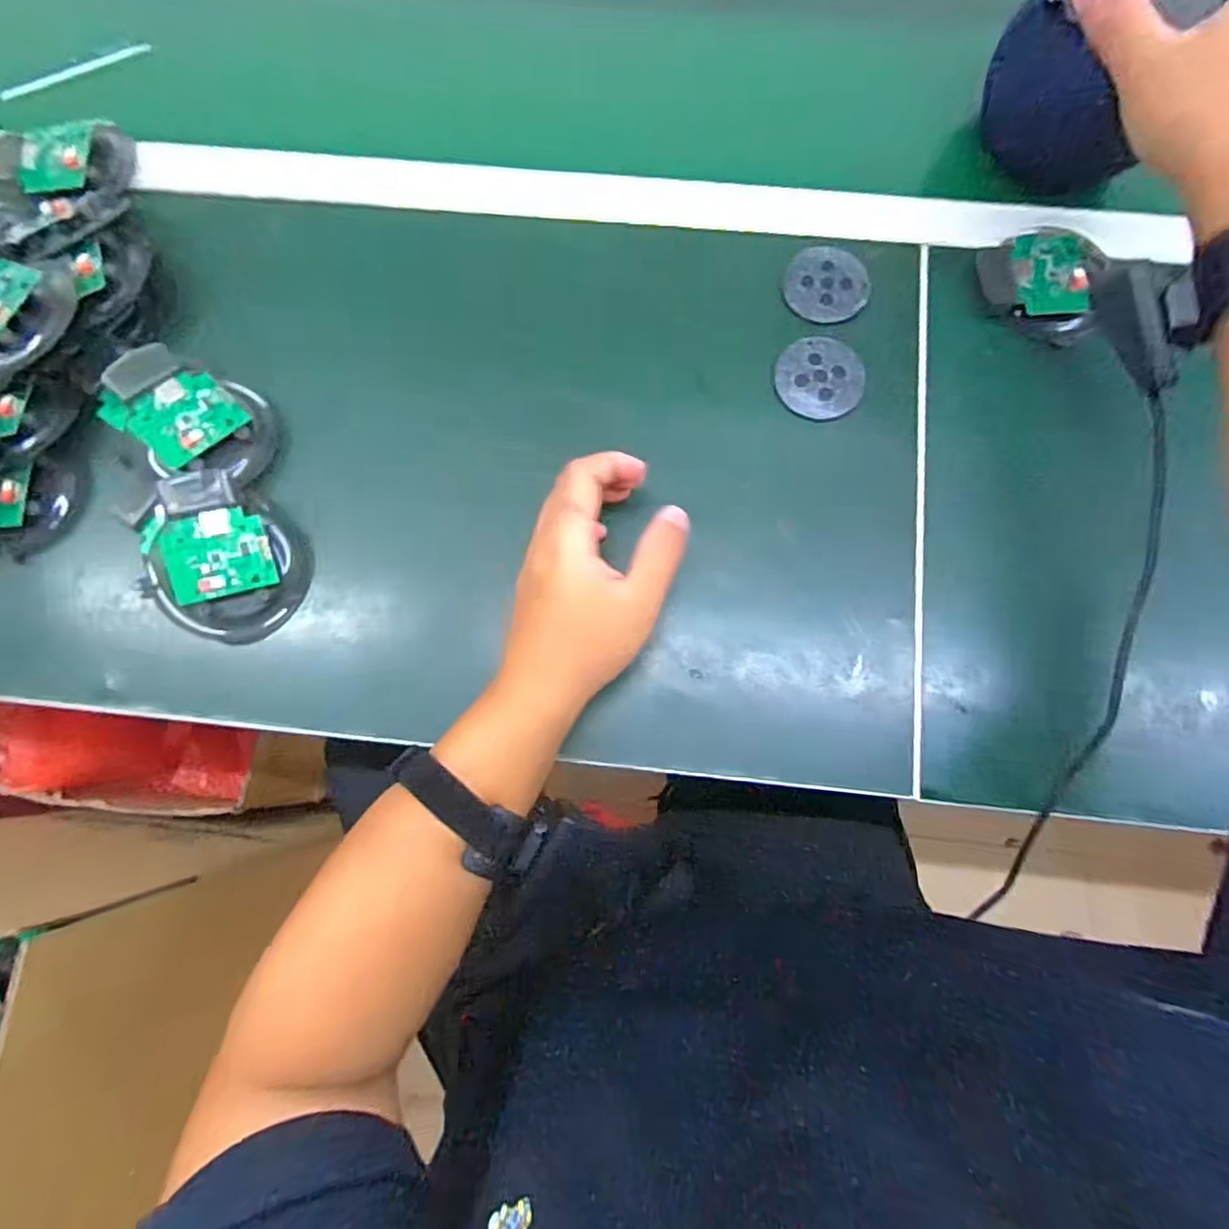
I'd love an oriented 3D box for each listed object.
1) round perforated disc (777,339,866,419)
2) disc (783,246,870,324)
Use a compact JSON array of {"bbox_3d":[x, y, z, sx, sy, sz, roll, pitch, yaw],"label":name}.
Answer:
[{"bbox_3d":[0.147,-0.171,0.436,0.060,0.004,0.062,0,79,0],"label":"round perforated disc"},{"bbox_3d":[0.158,-0.246,0.453,0.060,0.007,0.058,0,79,0],"label":"disc"}]

